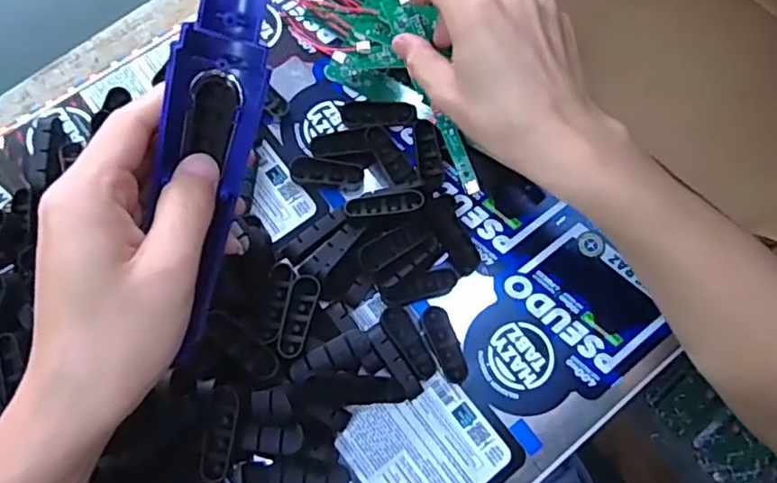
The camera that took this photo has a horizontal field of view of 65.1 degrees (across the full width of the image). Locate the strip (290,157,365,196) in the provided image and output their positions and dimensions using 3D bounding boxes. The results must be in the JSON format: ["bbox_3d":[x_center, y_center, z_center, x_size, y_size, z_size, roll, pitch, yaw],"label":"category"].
[{"bbox_3d":[-0.039,-0.043,0.397,0.046,0.008,0.019,12,88,-2],"label":"strip"}]

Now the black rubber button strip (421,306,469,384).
[{"bbox_3d":[0.034,0.062,0.367,0.017,0.004,0.047,-18,76,-10],"label":"black rubber button strip"}]

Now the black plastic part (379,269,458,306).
[{"bbox_3d":[0.019,0.028,0.376,0.047,0.006,0.016,-13,75,-9],"label":"black plastic part"}]

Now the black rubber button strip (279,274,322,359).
[{"bbox_3d":[-0.052,0.043,0.355,0.016,0.009,0.049,16,73,0],"label":"black rubber button strip"}]

